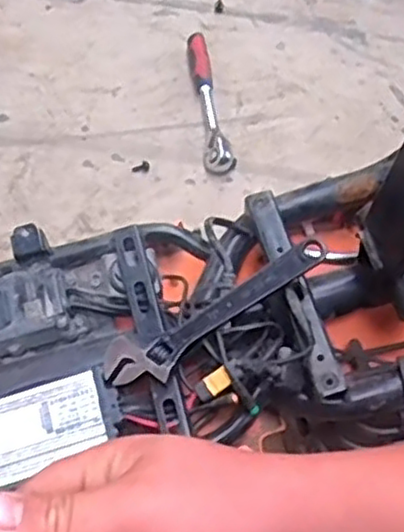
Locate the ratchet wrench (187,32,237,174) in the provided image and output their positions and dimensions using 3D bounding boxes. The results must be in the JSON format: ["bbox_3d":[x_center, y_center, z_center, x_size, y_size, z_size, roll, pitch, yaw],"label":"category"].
[{"bbox_3d":[0.009,-0.245,1.026,0.039,0.031,0.244,-7,64,-5],"label":"ratchet wrench"}]

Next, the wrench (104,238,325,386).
[{"bbox_3d":[0.011,0.038,0.554,0.192,0.011,0.043,-31,67,-1],"label":"wrench"}]

